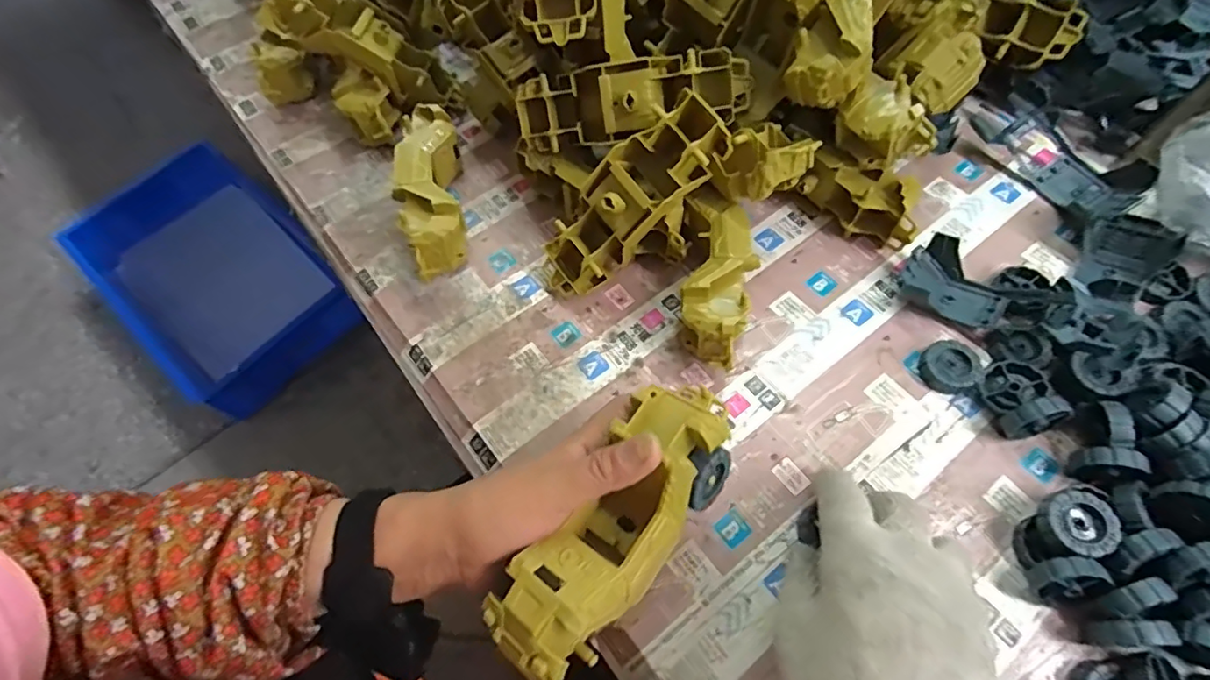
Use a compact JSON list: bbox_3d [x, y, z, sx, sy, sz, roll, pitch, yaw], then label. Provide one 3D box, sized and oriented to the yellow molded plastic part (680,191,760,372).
[{"bbox_3d":[0.085,-0.041,0.426,0.051,0.054,0.130,7,64,6],"label":"yellow molded plastic part"}]

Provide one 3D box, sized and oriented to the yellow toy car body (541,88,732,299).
[{"bbox_3d":[0.020,-0.098,0.425,0.179,0.069,0.058,-44,62,28],"label":"yellow toy car body"}]

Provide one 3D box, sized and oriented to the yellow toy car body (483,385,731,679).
[{"bbox_3d":[0.011,0.094,0.305,0.059,0.053,0.173,33,68,18],"label":"yellow toy car body"}]

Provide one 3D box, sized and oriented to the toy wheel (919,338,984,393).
[{"bbox_3d":[0.248,0.019,0.405,0.036,0.016,0.037,-1,64,3],"label":"toy wheel"}]

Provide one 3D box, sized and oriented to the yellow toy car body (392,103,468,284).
[{"bbox_3d":[-0.151,-0.129,0.489,0.052,0.058,0.166,-10,64,-2],"label":"yellow toy car body"}]

